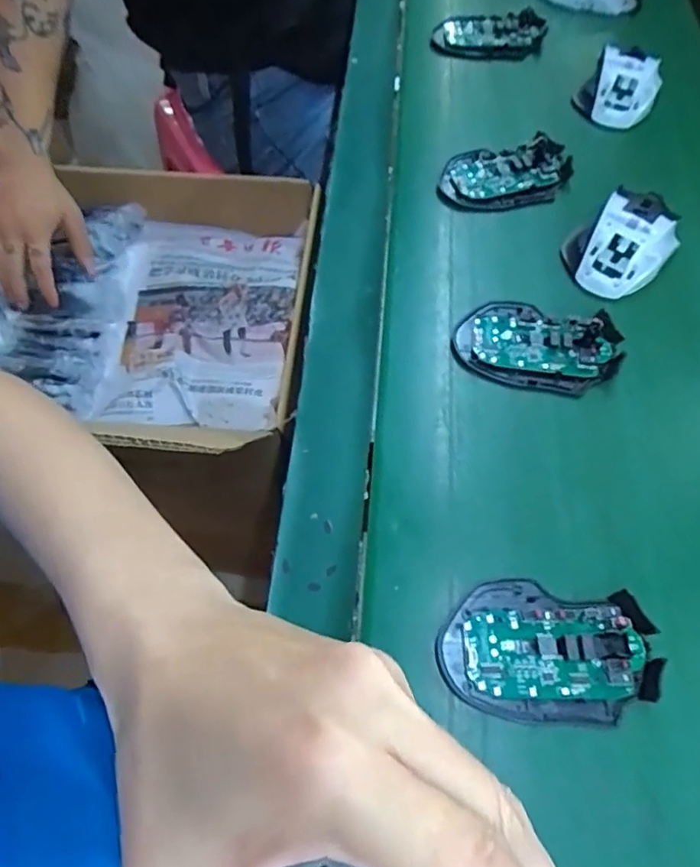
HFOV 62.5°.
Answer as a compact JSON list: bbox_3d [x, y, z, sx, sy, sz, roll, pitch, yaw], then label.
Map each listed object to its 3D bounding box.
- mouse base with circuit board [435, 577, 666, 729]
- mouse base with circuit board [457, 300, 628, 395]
[{"bbox_3d":[0.109,0.119,0.318,0.115,0.016,0.073,2,61,-1],"label":"mouse base with circuit board"},{"bbox_3d":[0.137,-0.065,0.417,0.114,0.019,0.070,17,62,7],"label":"mouse base with circuit board"}]

